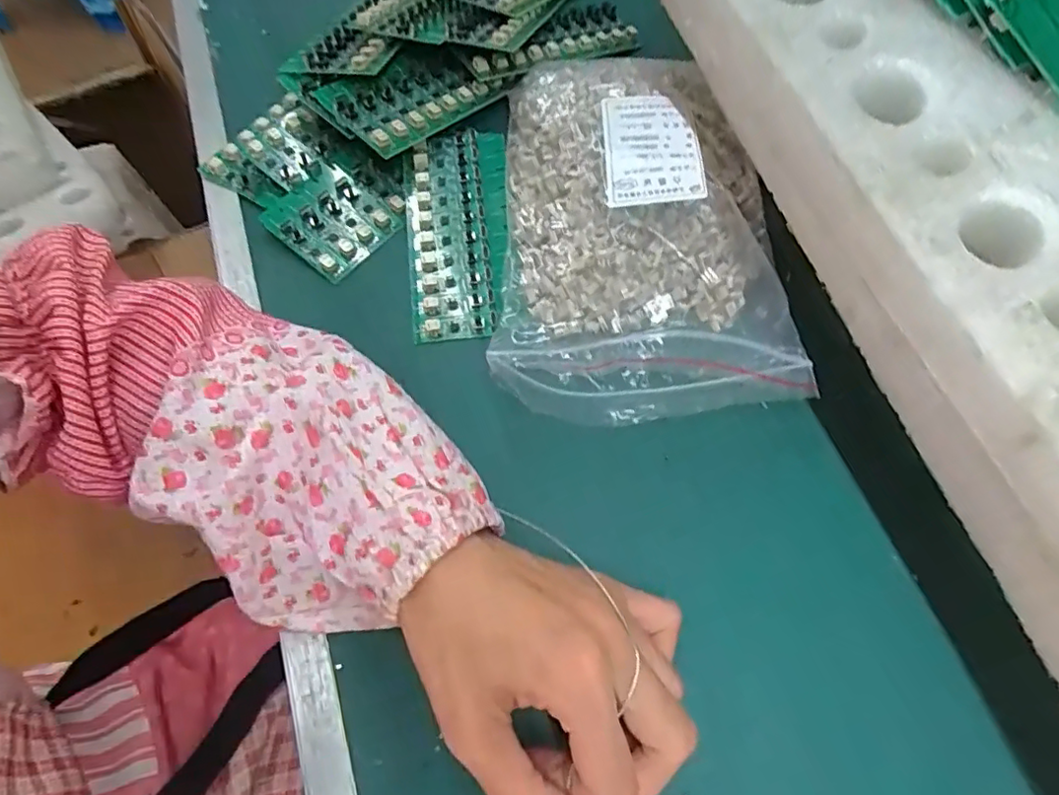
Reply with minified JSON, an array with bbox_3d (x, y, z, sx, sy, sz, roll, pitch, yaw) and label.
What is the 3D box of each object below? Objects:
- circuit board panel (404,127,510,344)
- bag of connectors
[{"bbox_3d":[-0.042,-0.100,0.349,0.058,0.011,0.140,-4,66,1],"label":"circuit board panel"},{"bbox_3d":[0.061,-0.100,0.329,0.147,0.041,0.224,-1,66,2],"label":"bag of connectors"}]

